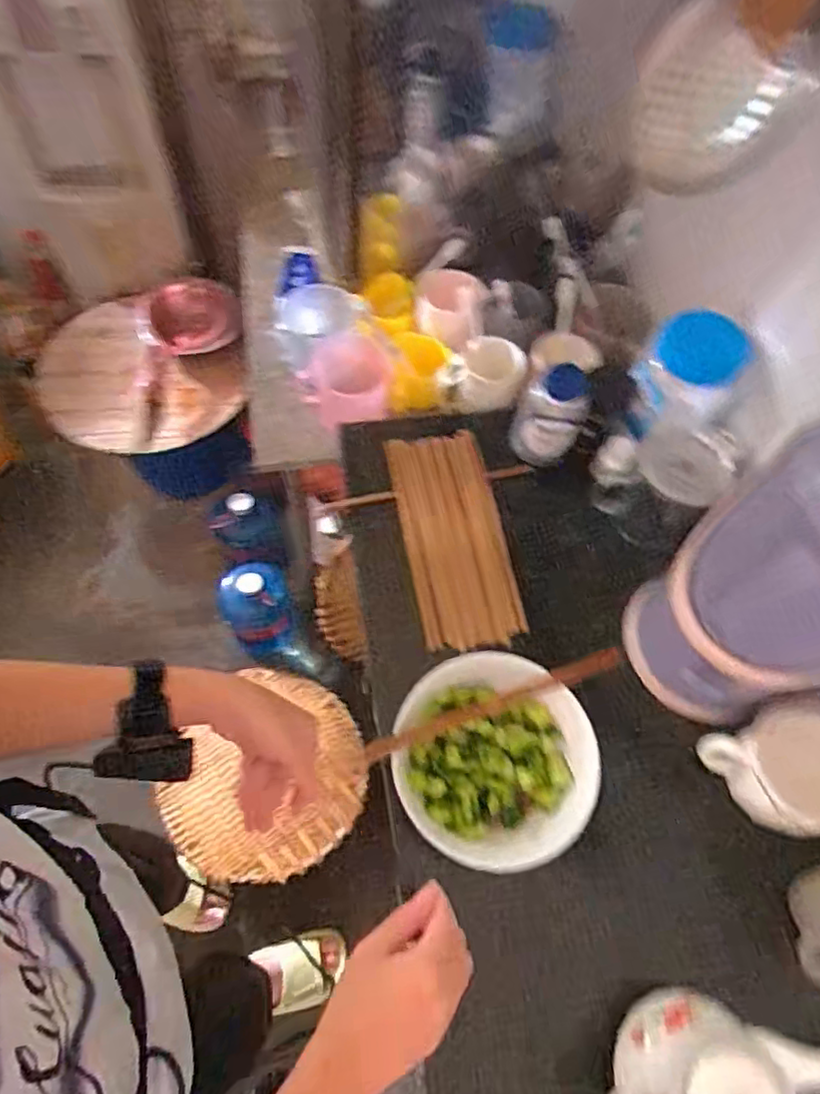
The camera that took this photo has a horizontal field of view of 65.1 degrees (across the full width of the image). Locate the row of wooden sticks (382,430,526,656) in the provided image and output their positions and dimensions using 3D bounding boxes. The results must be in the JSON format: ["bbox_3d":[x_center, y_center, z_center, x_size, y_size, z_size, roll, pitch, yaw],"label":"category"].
[{"bbox_3d":[0.060,0.001,0.806,0.129,0.278,0.018,-7,21,14],"label":"row of wooden sticks"}]

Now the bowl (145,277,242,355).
[{"bbox_3d":[-0.446,-0.475,1.340,0.184,0.072,0.185,0,63,0],"label":"bowl"}]

